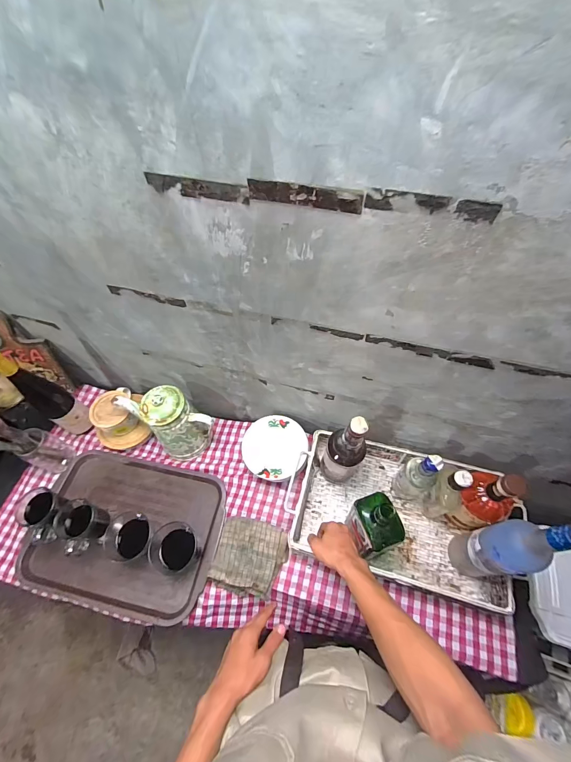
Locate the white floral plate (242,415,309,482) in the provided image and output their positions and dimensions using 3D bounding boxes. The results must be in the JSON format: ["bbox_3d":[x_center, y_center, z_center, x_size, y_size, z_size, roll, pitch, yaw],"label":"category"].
[{"bbox_3d":[-0.024,0.151,0.745,0.145,0.015,0.150,-1,59,1],"label":"white floral plate"}]

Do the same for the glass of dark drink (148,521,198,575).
[{"bbox_3d":[-0.228,0.349,0.681,0.090,0.089,0.092,-3,59,-1],"label":"glass of dark drink"}]

